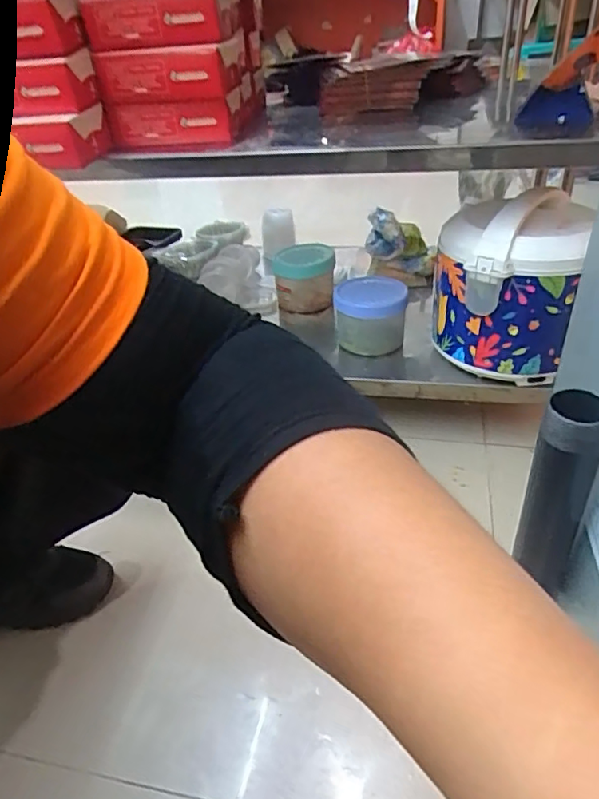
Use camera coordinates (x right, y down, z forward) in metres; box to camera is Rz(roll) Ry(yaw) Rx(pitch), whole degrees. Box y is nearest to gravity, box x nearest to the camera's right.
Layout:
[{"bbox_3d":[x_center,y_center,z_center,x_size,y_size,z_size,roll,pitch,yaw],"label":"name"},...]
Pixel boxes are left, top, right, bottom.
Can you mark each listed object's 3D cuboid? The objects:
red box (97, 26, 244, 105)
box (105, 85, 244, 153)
[{"bbox_3d":[-0.168,-0.439,0.741,0.168,0.059,0.105,7,36,18],"label":"red box"},{"bbox_3d":[-0.173,-0.396,0.787,0.174,0.061,0.098,-1,35,5],"label":"box"}]

